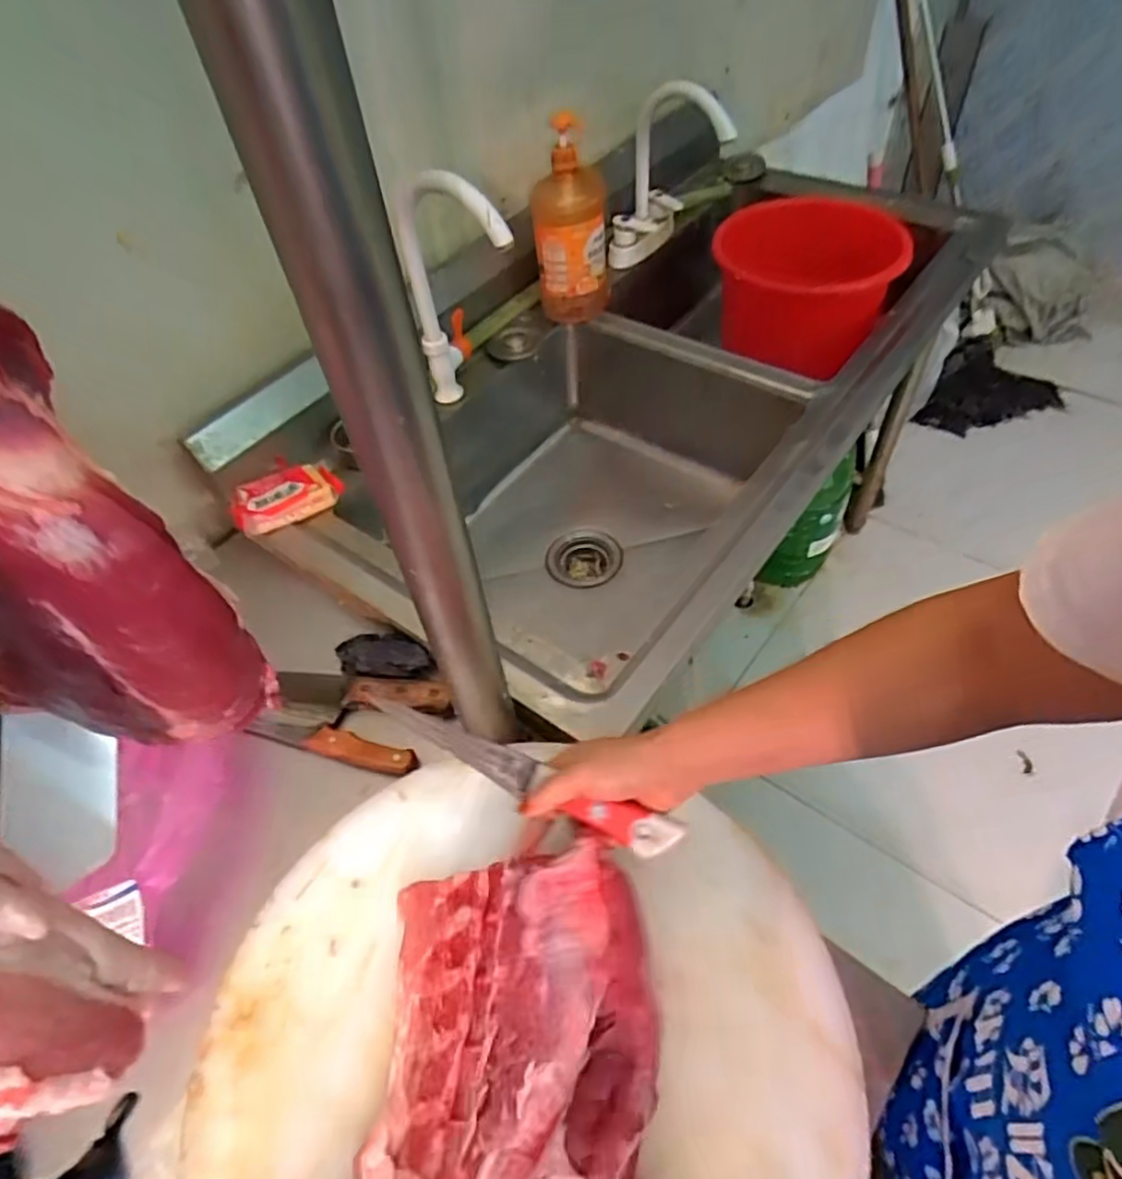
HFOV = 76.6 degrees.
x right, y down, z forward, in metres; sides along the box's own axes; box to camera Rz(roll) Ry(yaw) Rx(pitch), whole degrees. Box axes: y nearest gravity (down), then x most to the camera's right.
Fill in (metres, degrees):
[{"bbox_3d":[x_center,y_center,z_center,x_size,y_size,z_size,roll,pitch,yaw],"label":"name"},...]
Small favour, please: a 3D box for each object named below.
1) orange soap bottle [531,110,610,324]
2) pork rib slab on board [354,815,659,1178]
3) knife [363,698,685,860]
[{"bbox_3d":[0.012,-0.527,1.047,0.106,0.244,0.098,-9,52,-1],"label":"orange soap bottle"},{"bbox_3d":[-0.034,0.329,0.445,0.224,0.068,0.325,-3,52,3],"label":"pork rib slab on board"},{"bbox_3d":[-0.035,0.140,0.553,0.262,0.022,0.030,20,57,20],"label":"knife"}]

